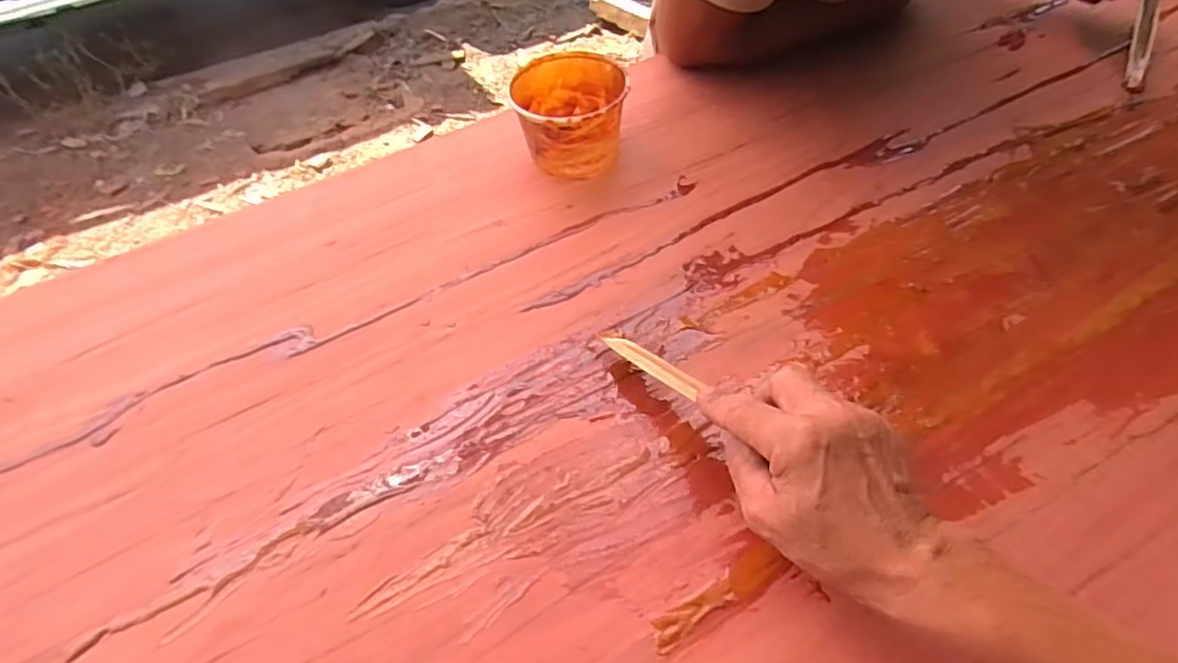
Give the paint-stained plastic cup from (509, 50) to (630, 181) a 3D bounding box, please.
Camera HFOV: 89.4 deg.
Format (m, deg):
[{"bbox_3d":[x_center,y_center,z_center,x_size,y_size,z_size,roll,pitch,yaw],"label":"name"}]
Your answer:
[{"bbox_3d":[-0.019,-0.214,0.597,0.108,0.077,0.123,-4,53,1],"label":"paint-stained plastic cup"}]

